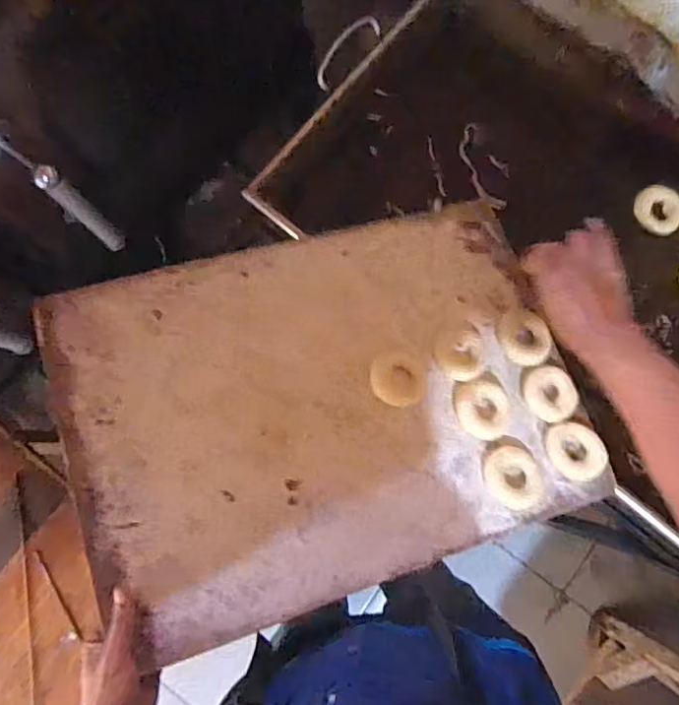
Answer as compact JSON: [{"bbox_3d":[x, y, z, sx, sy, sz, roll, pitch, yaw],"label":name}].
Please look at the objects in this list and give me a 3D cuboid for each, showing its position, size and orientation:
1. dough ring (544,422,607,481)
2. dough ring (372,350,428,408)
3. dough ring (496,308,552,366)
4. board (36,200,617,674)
[{"bbox_3d":[0.286,0.118,0.673,0.070,0.015,0.064,0,81,0],"label":"dough ring"},{"bbox_3d":[0.072,0.031,0.673,0.065,0.020,0.067,0,81,0],"label":"dough ring"},{"bbox_3d":[0.237,-0.020,0.714,0.068,0.019,0.074,0,81,0],"label":"dough ring"},{"bbox_3d":[-0.005,0.052,0.663,0.588,0.018,0.410,-17,74,-13],"label":"board"}]

